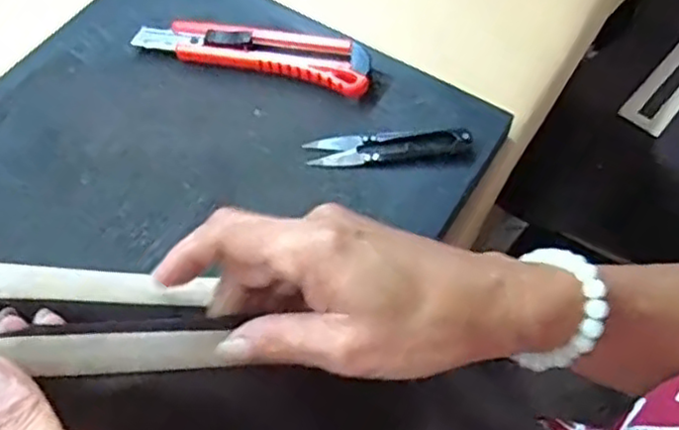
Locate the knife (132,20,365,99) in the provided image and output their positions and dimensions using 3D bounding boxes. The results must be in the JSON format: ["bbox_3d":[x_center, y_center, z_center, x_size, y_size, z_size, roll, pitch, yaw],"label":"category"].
[{"bbox_3d":[-0.056,-0.107,0.453,0.154,0.023,0.036,12,58,9],"label":"knife"}]

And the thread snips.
[{"bbox_3d":[0.030,-0.042,0.420,0.098,0.007,0.022,-4,57,-1],"label":"thread snips"}]

